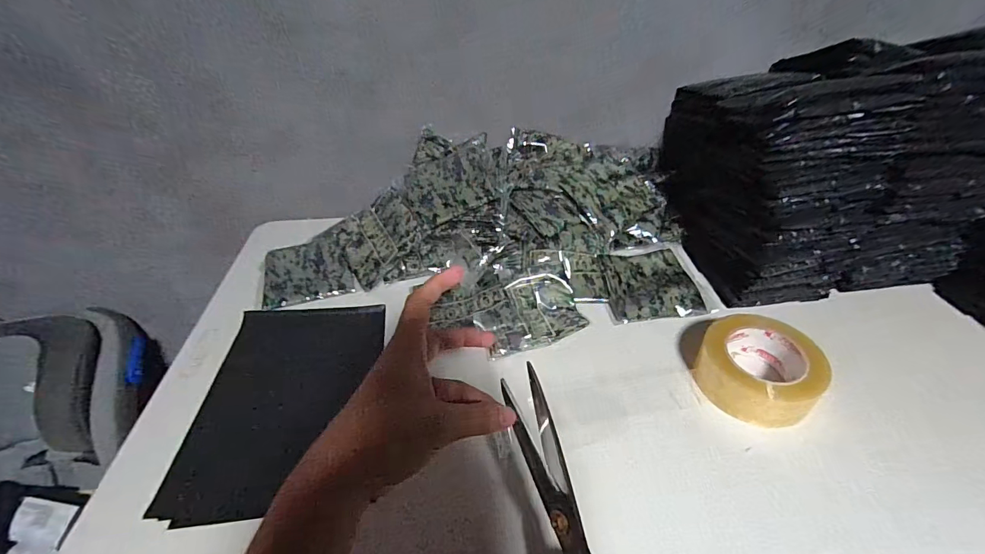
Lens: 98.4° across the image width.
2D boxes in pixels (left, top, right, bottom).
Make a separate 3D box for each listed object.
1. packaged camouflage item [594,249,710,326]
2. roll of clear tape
[{"bbox_3d":[0.221,0.010,0.596,0.127,0.018,0.117,-5,41,-3],"label":"packaged camouflage item"},{"bbox_3d":[0.291,0.100,0.466,0.108,0.052,0.113,-1,41,1],"label":"roll of clear tape"}]

